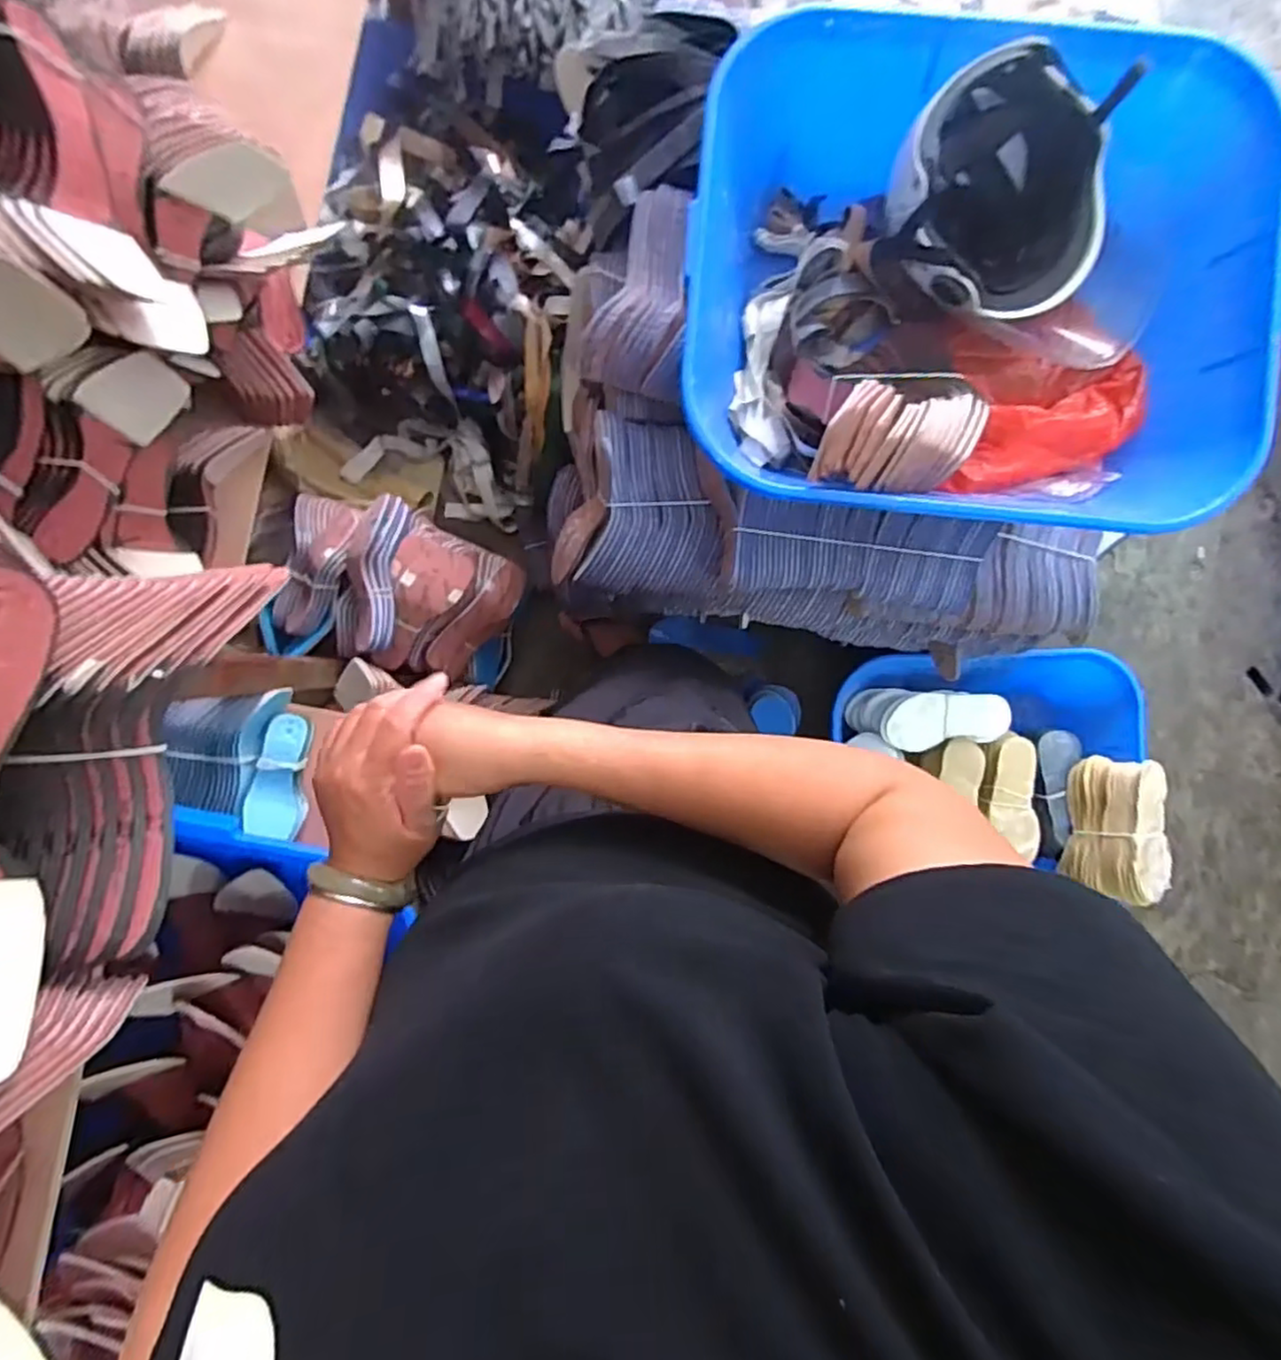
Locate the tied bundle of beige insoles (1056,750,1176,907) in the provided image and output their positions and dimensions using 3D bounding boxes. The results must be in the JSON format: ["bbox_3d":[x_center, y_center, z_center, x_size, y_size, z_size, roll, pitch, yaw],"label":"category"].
[{"bbox_3d":[0.889,0.276,1.289,0.090,0.180,0.256,11,88,-32],"label":"tied bundle of beige insoles"}]

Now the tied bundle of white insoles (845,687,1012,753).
[{"bbox_3d":[0.554,0.074,1.317,0.288,0.082,0.120,2,90,8],"label":"tied bundle of white insoles"}]

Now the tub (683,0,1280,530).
[{"bbox_3d":[0.346,-0.435,0.766,0.587,0.193,0.518,5,90,-5],"label":"tub"}]

